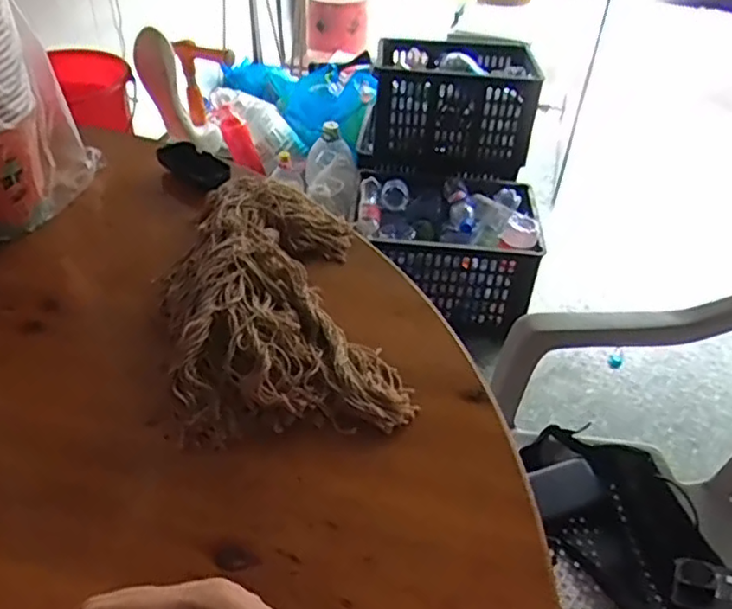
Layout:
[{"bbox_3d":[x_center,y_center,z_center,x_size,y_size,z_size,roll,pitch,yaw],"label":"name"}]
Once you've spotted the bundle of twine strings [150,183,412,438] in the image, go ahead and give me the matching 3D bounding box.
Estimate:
[{"bbox_3d":[-0.092,-0.014,0.630,0.197,0.062,0.324,-8,42,-13],"label":"bundle of twine strings"}]

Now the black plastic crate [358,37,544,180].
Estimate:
[{"bbox_3d":[0.254,-0.581,1.854,0.458,0.312,0.293,13,42,11],"label":"black plastic crate"}]

